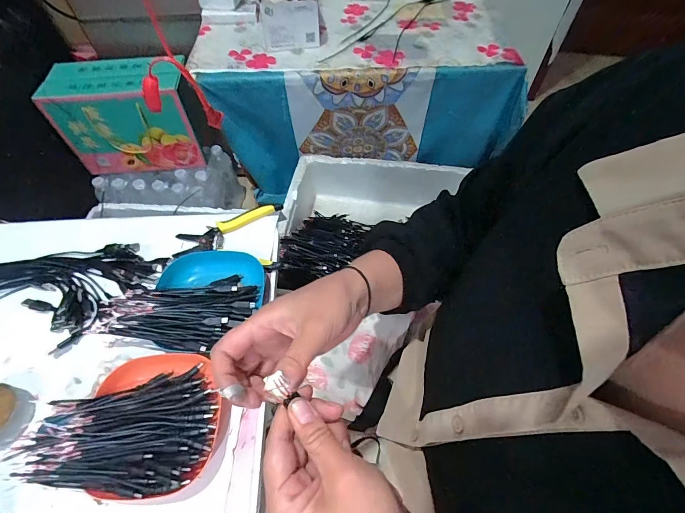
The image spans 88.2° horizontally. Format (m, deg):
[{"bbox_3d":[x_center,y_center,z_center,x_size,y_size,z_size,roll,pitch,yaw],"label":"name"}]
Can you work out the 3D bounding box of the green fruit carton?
[{"bbox_3d":[-0.557,-0.376,0.964,0.343,0.245,0.160,-2,57,-1],"label":"green fruit carton"}]

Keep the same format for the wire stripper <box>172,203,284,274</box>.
[{"bbox_3d":[-0.170,-0.028,0.529,0.155,0.022,0.114,-1,57,0],"label":"wire stripper"}]

